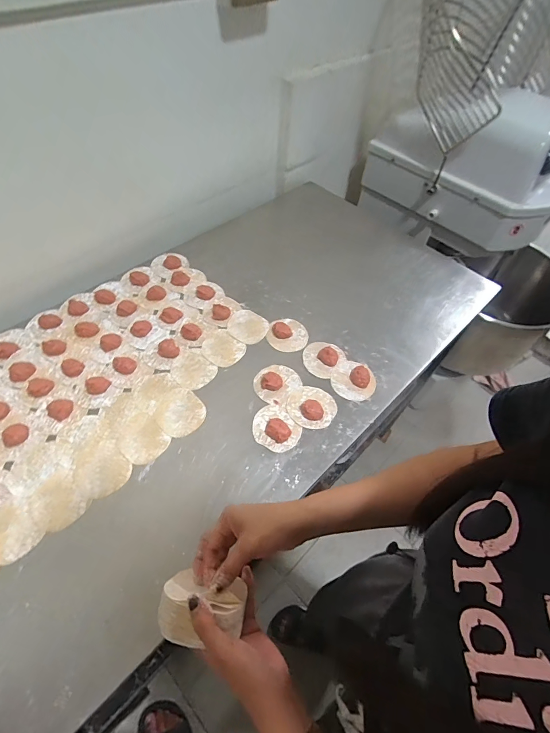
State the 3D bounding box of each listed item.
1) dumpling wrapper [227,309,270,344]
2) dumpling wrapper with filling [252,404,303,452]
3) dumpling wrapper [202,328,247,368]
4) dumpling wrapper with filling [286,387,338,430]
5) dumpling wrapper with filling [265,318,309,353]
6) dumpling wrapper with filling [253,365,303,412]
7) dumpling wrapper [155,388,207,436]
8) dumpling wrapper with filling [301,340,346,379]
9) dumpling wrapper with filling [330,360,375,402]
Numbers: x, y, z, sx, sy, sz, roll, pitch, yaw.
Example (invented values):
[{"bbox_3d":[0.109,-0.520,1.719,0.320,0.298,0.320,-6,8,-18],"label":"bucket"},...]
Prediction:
[{"bbox_3d":[-0.058,-0.085,0.729,0.088,0.004,0.076,32,59,16],"label":"dumpling wrapper"},{"bbox_3d":[0.001,0.101,0.593,0.072,0.016,0.081,-33,65,-24],"label":"dumpling wrapper with filling"},{"bbox_3d":[-0.104,-0.037,0.692,0.082,0.004,0.071,35,60,17],"label":"dumpling wrapper"},{"bbox_3d":[0.065,0.067,0.619,0.084,0.018,0.079,20,57,8],"label":"dumpling wrapper with filling"},{"bbox_3d":[0.026,-0.067,0.718,0.082,0.014,0.079,18,56,7],"label":"dumpling wrapper with filling"},{"bbox_3d":[0.003,0.027,0.644,0.077,0.019,0.082,29,58,14],"label":"dumpling wrapper with filling"},{"bbox_3d":[-0.163,0.077,0.606,0.079,0.004,0.086,2,56,-3],"label":"dumpling wrapper"},{"bbox_3d":[0.092,-0.021,0.687,0.072,0.018,0.083,34,60,17],"label":"dumpling wrapper with filling"},{"bbox_3d":[0.148,0.023,0.661,0.082,0.015,0.080,19,57,8],"label":"dumpling wrapper with filling"}]

